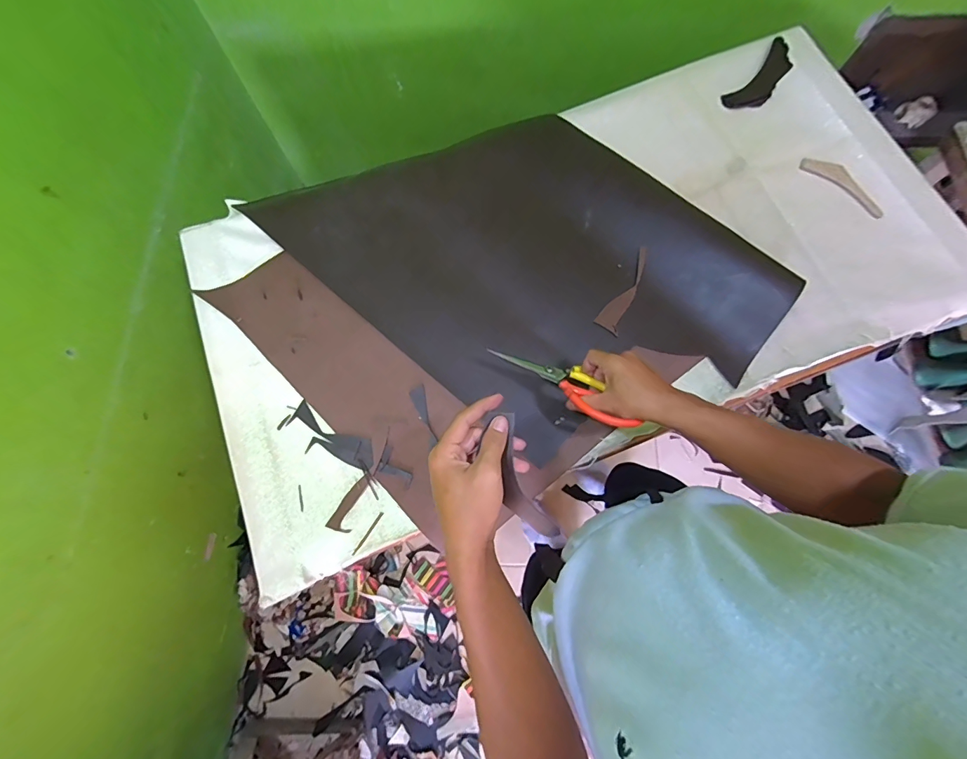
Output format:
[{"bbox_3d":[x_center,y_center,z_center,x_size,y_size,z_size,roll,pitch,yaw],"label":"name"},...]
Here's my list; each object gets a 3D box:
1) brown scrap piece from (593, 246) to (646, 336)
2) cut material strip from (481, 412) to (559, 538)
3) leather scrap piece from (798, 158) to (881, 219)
[{"bbox_3d":[0.225,-0.140,0.666,0.037,0.015,0.149,31,77,9],"label":"brown scrap piece"},{"bbox_3d":[0.033,0.094,0.405,0.035,0.016,0.135,-22,103,-5],"label":"cut material strip"},{"bbox_3d":[0.610,-0.330,0.718,0.045,0.008,0.151,-42,77,-10],"label":"leather scrap piece"}]

